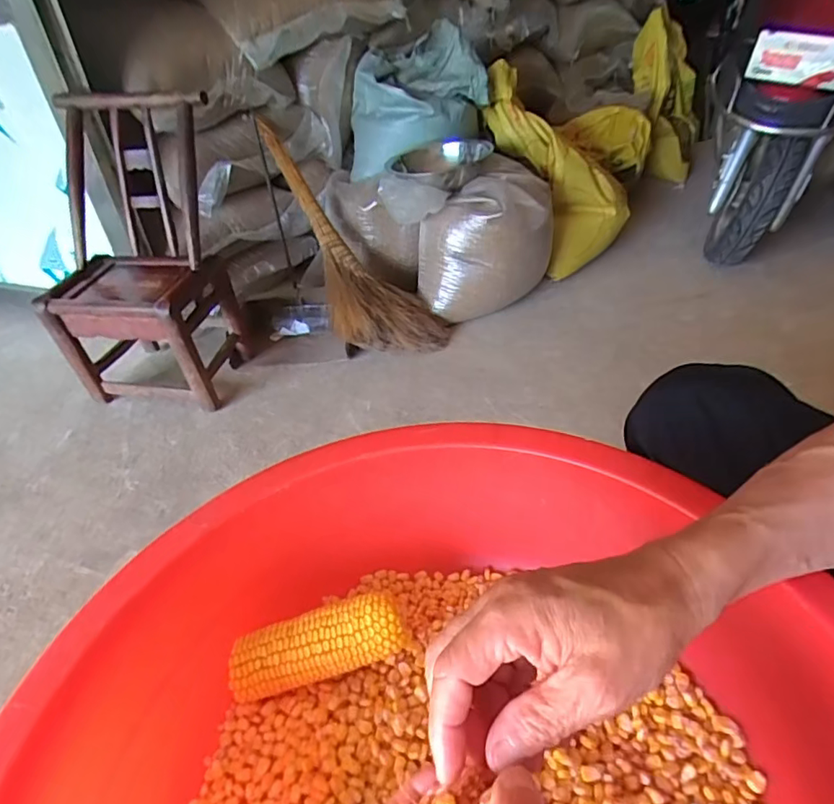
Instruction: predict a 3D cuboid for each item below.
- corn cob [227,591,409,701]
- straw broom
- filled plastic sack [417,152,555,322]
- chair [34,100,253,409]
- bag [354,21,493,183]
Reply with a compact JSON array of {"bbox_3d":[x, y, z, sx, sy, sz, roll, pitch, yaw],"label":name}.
[{"bbox_3d":[-0.079,0.190,0.424,0.135,0.035,0.043,-10,38,-7],"label":"corn cob"},{"bbox_3d":[-0.227,-0.431,1.468,0.259,0.133,0.781,-32,84,-27],"label":"straw broom"},{"bbox_3d":[0.195,-0.457,1.509,0.344,0.367,0.337,4,40,14],"label":"filled plastic sack"},{"bbox_3d":[-0.638,-0.329,1.247,0.369,0.631,0.349,1,39,11],"label":"chair"},{"bbox_3d":[-0.006,-0.835,1.512,0.401,0.334,0.155,-3,38,2],"label":"bag"}]

